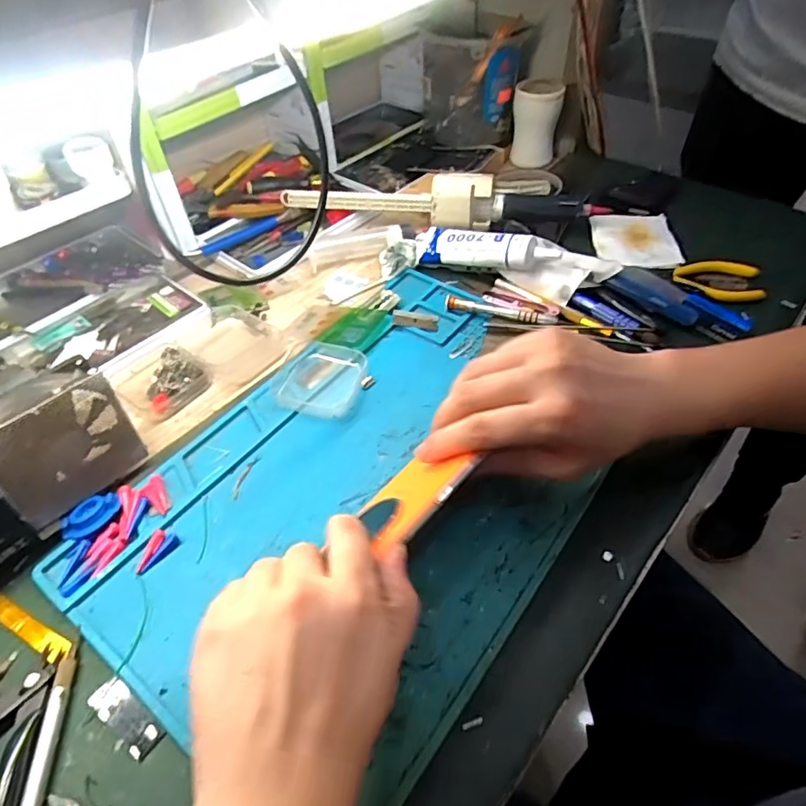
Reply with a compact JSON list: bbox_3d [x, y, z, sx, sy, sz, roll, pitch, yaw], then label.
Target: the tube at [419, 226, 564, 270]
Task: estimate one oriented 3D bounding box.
[{"bbox_3d":[0.071,-0.142,0.498,0.138,0.028,0.034,15,48,32],"label":"tube"}]

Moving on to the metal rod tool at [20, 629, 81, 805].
[{"bbox_3d":[-0.171,0.179,0.256,0.008,0.007,0.136,-7,48,-4],"label":"metal rod tool"}]

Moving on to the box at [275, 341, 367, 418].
[{"bbox_3d":[-0.066,-0.019,0.427,0.067,0.014,0.068,13,50,14],"label":"box"}]

